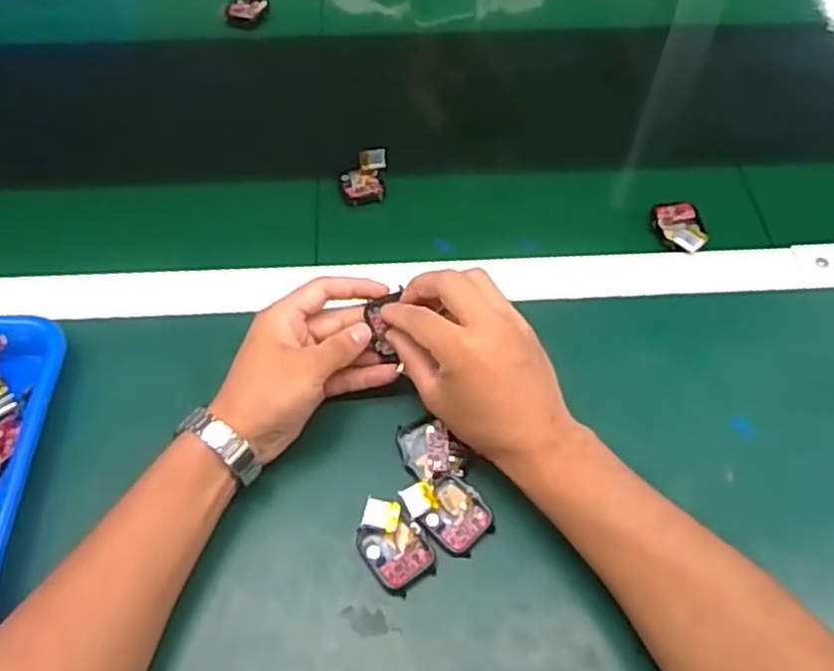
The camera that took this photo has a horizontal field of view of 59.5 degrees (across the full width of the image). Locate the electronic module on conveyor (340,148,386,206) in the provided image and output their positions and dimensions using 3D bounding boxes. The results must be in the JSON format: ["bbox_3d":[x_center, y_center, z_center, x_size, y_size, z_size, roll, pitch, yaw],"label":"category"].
[{"bbox_3d":[-0.046,-0.136,0.625,0.037,0.017,0.049,2,58,1],"label":"electronic module on conveyor"}]

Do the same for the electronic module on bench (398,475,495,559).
[{"bbox_3d":[0.021,0.109,0.461,0.055,0.013,0.038,33,63,19],"label":"electronic module on bench"}]

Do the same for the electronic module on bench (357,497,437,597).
[{"bbox_3d":[-0.015,0.128,0.452,0.037,0.016,0.055,-31,63,-18],"label":"electronic module on bench"}]

